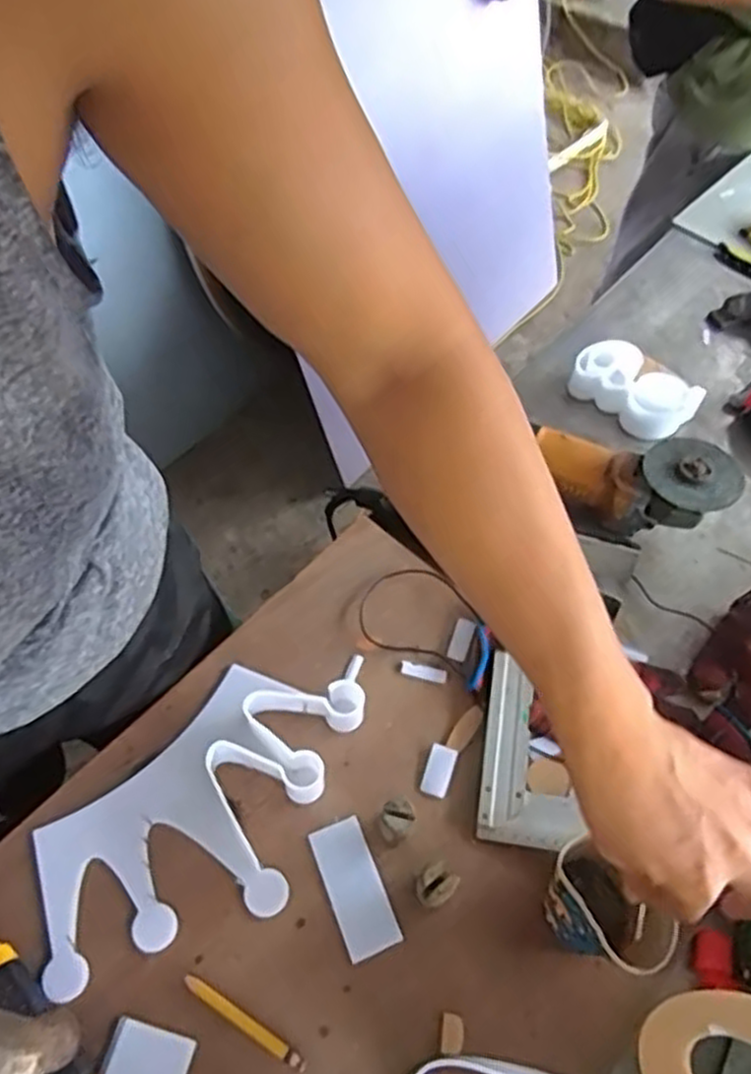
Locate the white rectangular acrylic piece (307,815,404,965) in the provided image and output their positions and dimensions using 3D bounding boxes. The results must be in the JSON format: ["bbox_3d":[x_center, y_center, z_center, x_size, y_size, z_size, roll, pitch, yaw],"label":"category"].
[{"bbox_3d":[-0.016,0.258,0.561,0.041,0.005,0.092,-18,61,-14],"label":"white rectangular acrylic piece"}]

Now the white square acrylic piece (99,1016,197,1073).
[{"bbox_3d":[-0.150,0.345,0.498,0.054,0.007,0.039,16,59,6],"label":"white square acrylic piece"}]

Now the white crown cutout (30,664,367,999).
[{"bbox_3d":[-0.126,0.206,0.569,0.282,0.034,0.154,-39,68,-24],"label":"white crown cutout"}]

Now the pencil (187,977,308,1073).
[{"bbox_3d":[-0.089,0.327,0.511,0.097,0.004,0.010,29,61,14],"label":"pencil"}]

